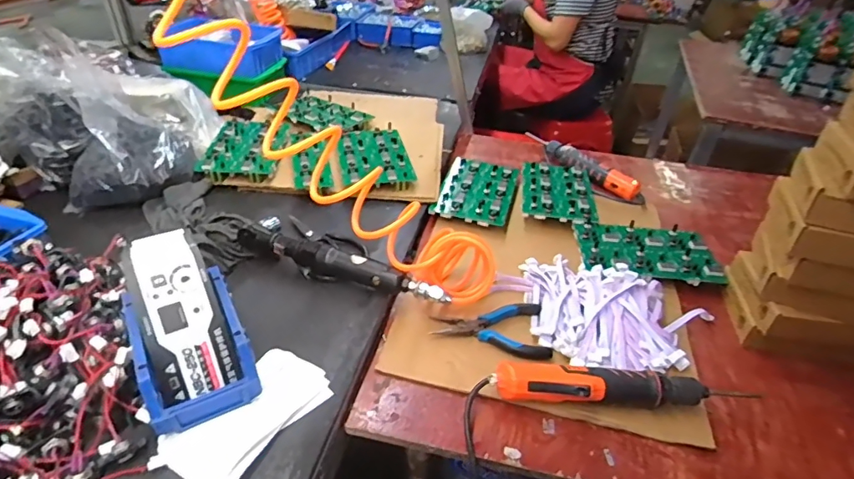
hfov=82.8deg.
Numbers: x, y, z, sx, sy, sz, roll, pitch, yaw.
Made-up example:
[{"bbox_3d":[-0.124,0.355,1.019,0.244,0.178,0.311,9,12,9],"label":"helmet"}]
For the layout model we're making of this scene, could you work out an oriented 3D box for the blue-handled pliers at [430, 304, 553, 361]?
[{"bbox_3d":[0.083,0.116,0.633,0.148,0.015,0.087,1,37,-4],"label":"blue-handled pliers"}]

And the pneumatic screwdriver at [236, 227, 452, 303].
[{"bbox_3d":[-0.119,0.034,0.657,0.311,0.044,0.045,17,39,17],"label":"pneumatic screwdriver"}]

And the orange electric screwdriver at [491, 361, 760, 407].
[{"bbox_3d":[0.225,0.175,0.548,0.302,0.051,0.044,4,37,-1],"label":"orange electric screwdriver"}]

